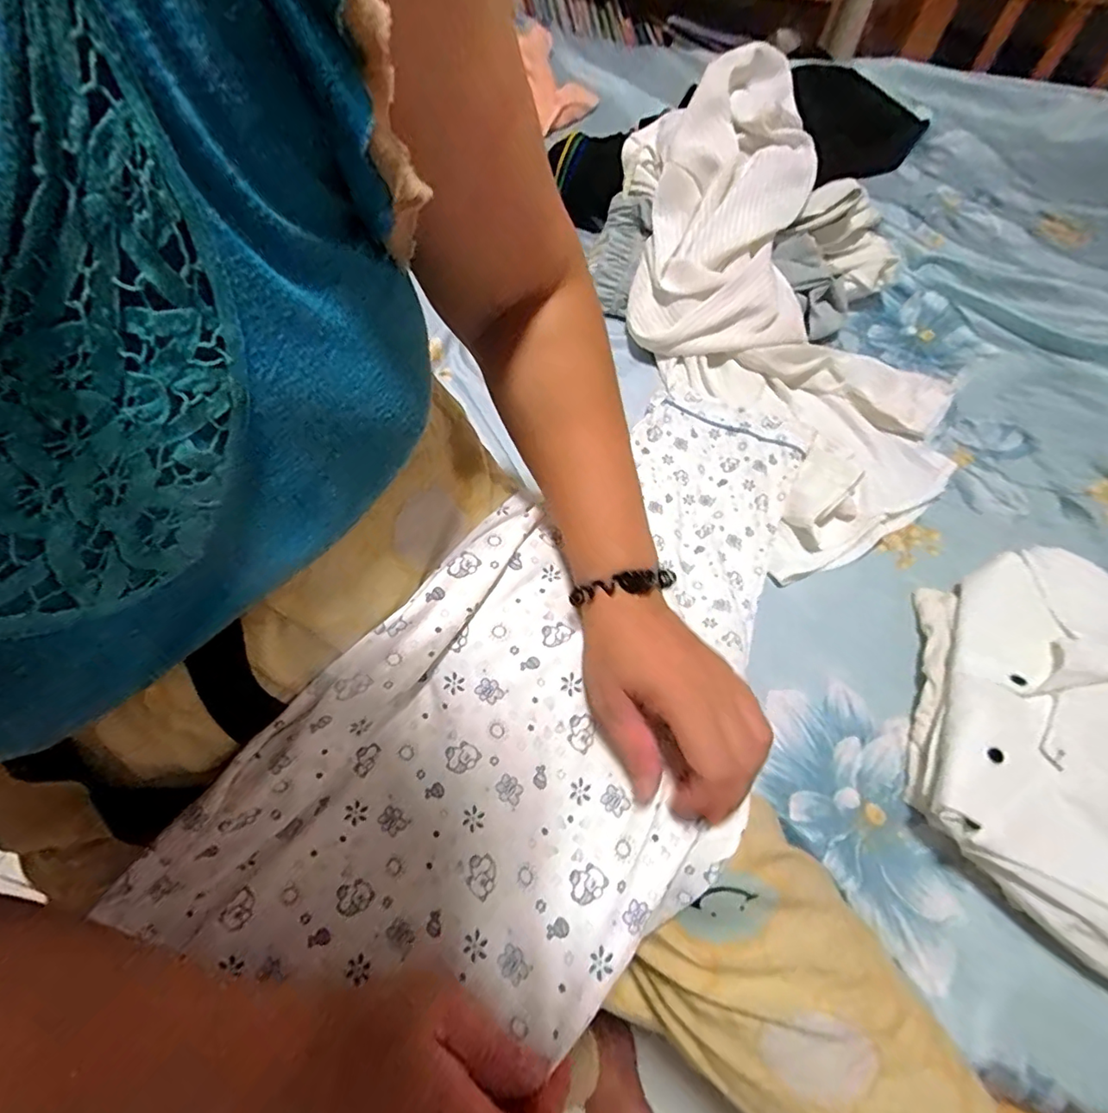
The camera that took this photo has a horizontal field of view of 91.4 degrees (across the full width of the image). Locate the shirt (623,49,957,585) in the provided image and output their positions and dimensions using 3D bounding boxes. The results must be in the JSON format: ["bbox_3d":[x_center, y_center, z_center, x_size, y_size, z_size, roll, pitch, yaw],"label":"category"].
[{"bbox_3d":[0.260,-0.293,0.647,0.269,0.107,0.610,-16,81,-9],"label":"shirt"}]

